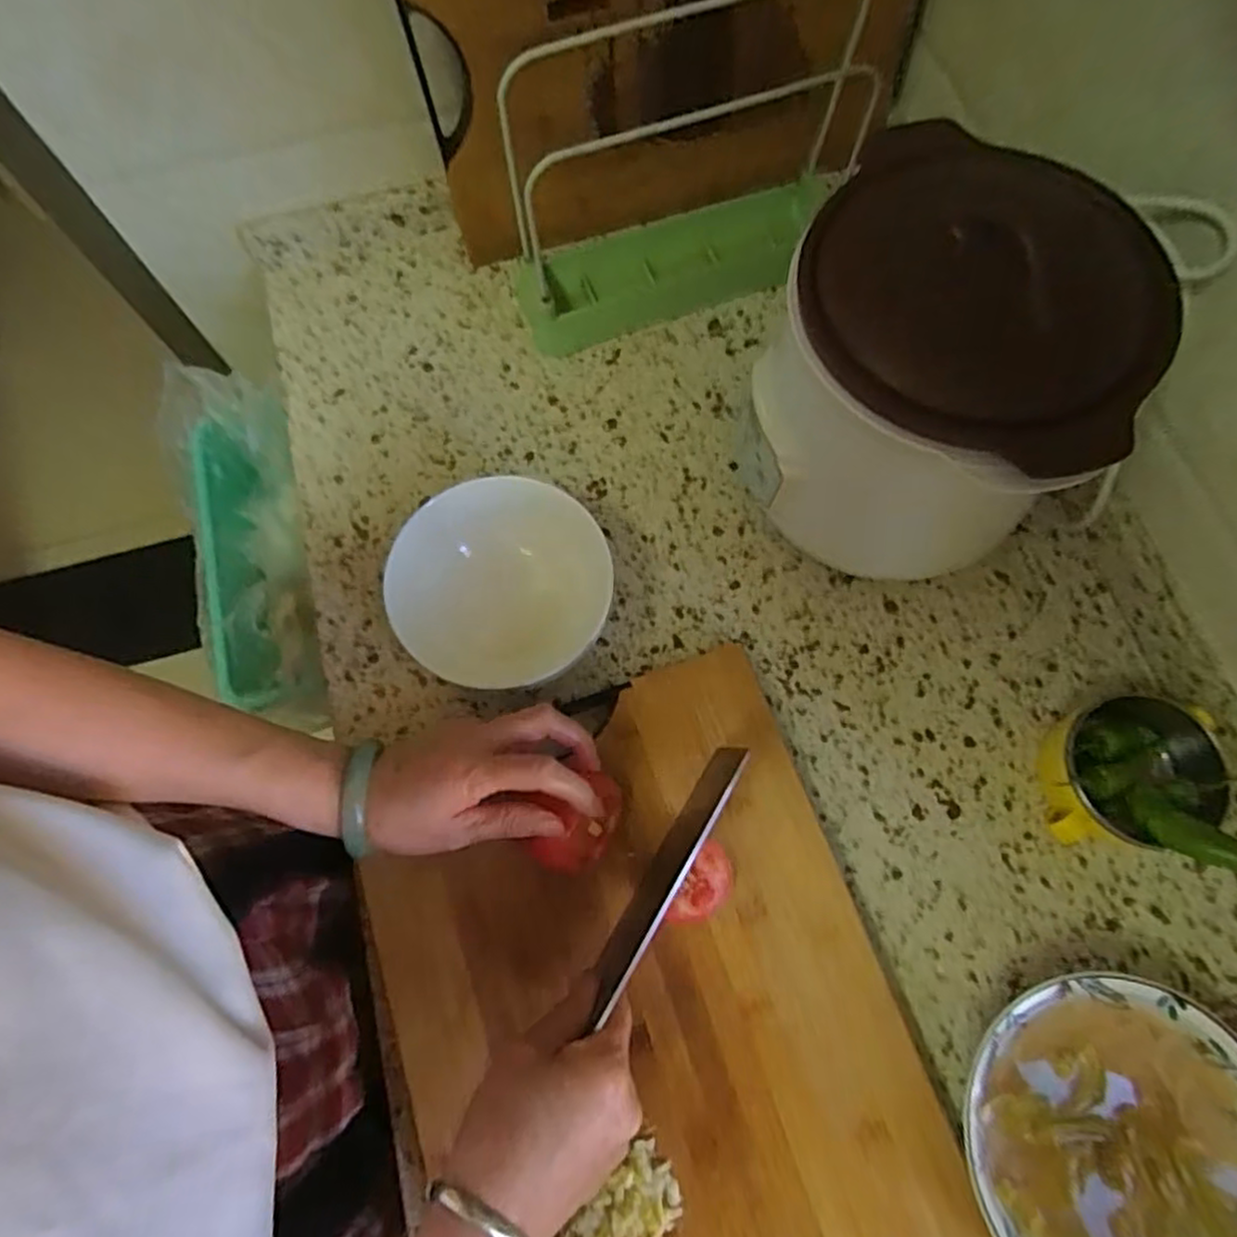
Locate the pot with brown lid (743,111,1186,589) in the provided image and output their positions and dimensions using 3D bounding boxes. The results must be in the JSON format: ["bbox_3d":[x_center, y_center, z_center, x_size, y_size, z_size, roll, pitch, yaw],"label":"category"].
[{"bbox_3d":[0.196,-0.141,0.463,0.190,0.225,0.189,33,75,12],"label":"pot with brown lid"}]

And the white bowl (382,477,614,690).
[{"bbox_3d":[-0.084,-0.027,0.515,0.158,0.068,0.126,-24,72,-7],"label":"white bowl"}]

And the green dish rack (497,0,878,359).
[{"bbox_3d":[0.047,-0.341,0.549,0.276,0.200,0.100,-19,72,-5],"label":"green dish rack"}]

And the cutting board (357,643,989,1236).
[{"bbox_3d":[0.015,0.252,0.435,0.304,0.035,0.407,-21,72,-6],"label":"cutting board"}]

